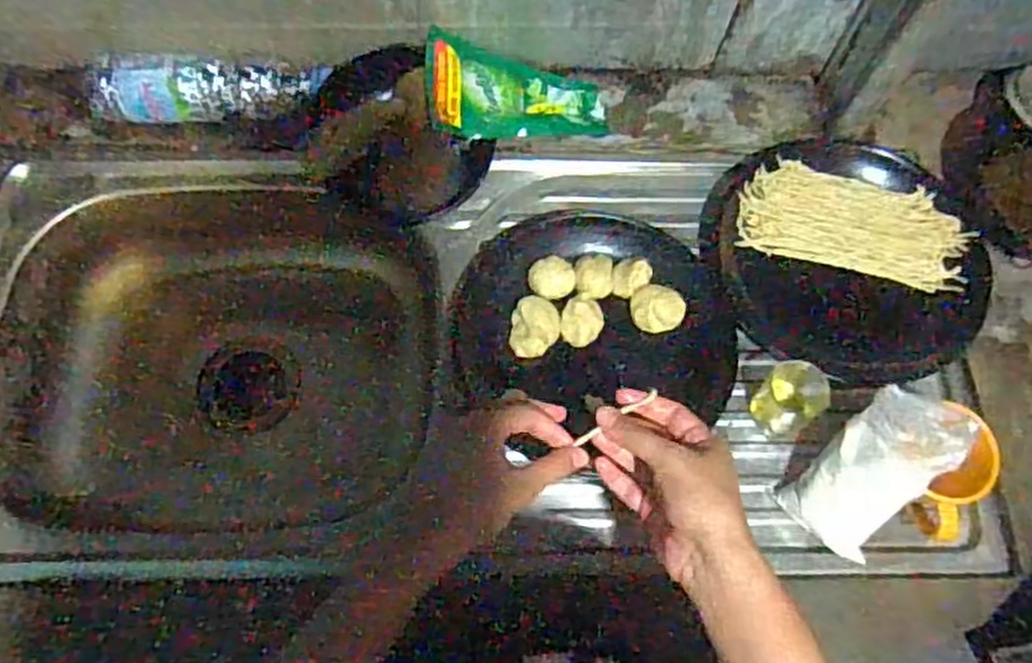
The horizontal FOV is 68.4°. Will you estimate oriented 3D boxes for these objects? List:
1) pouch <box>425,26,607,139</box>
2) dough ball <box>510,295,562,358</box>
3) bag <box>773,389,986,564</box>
[{"bbox_3d":[0.001,-0.239,0.774,0.187,0.028,0.094,3,67,-23],"label":"pouch"},{"bbox_3d":[0.018,-0.003,0.712,0.044,0.025,0.059,5,69,2],"label":"dough ball"},{"bbox_3d":[0.294,0.114,0.619,0.079,0.039,0.154,47,116,16],"label":"bag"}]

